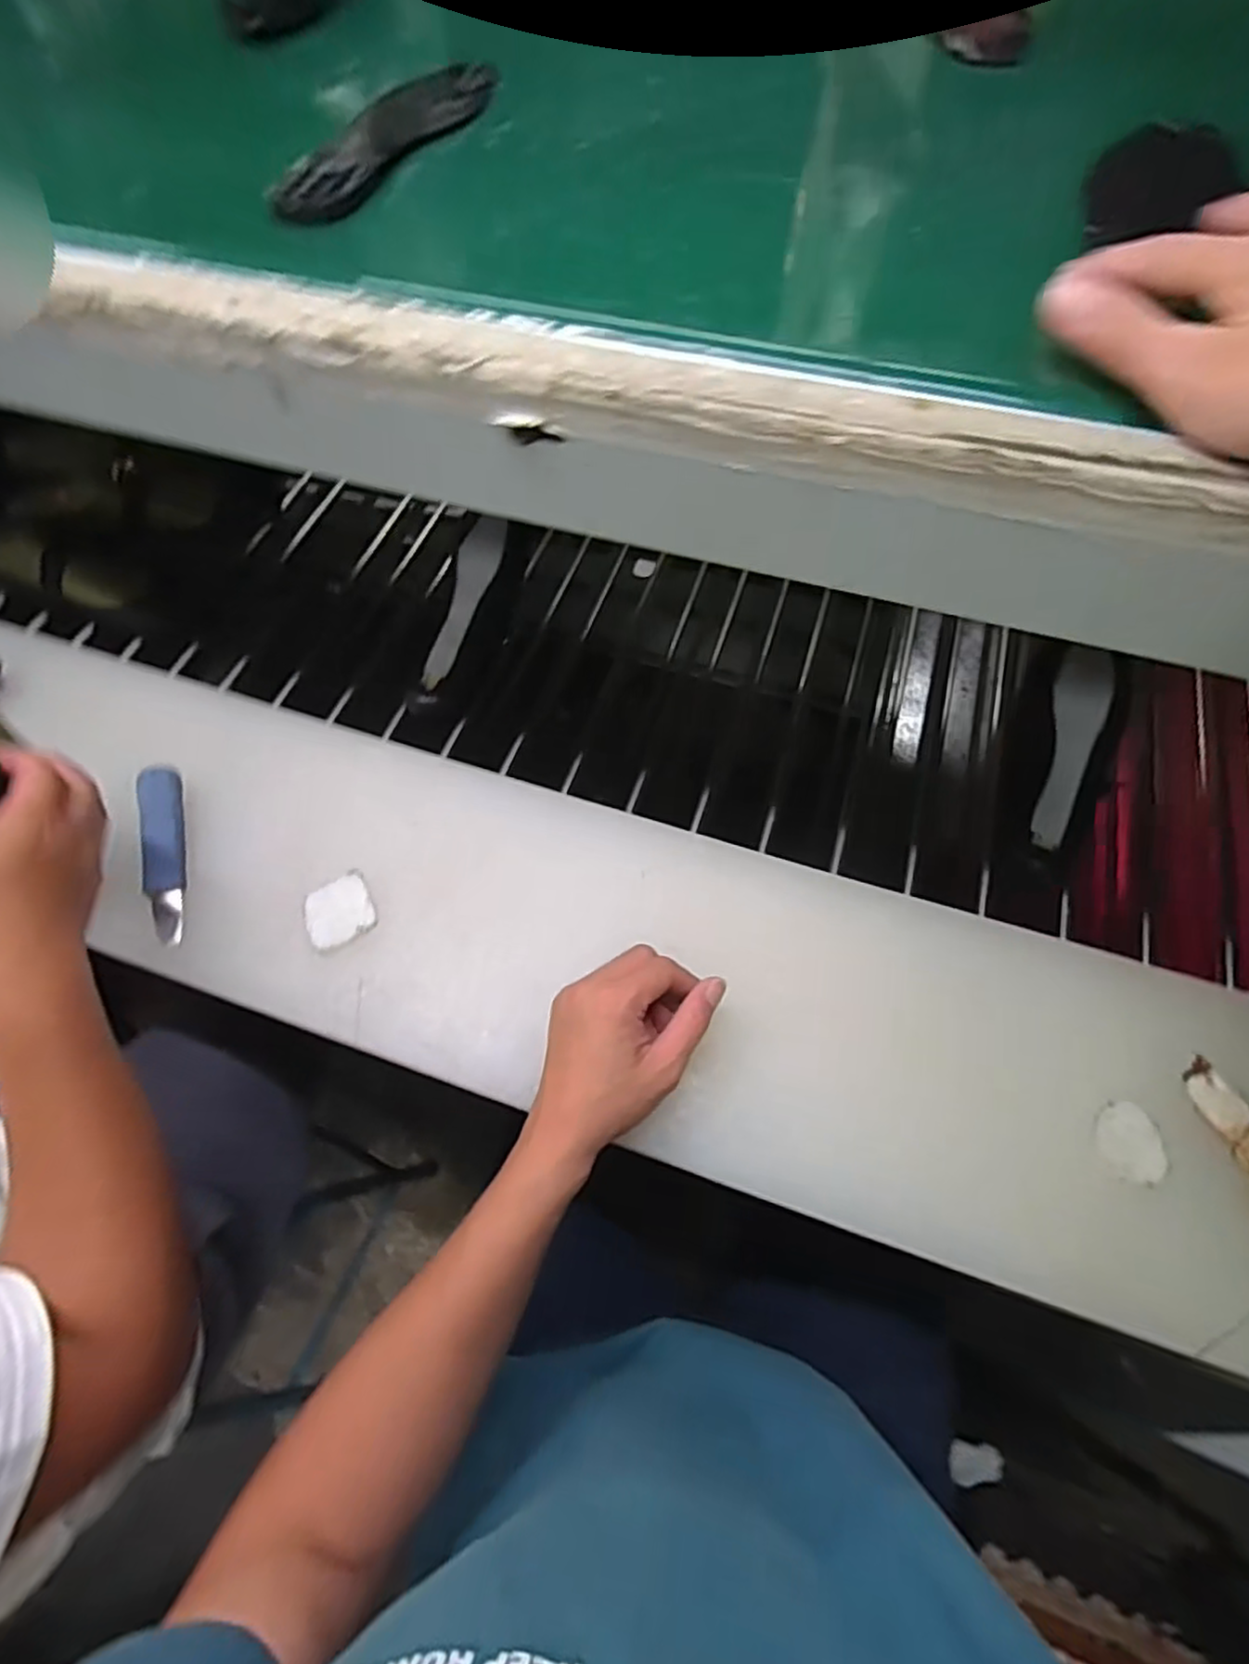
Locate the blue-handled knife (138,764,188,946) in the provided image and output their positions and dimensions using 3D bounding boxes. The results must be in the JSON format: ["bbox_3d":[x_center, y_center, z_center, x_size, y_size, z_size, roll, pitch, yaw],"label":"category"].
[{"bbox_3d":[-0.369,0.012,0.549,0.024,0.021,0.154,-16,64,-6],"label":"blue-handled knife"}]

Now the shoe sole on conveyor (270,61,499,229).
[{"bbox_3d":[-0.153,-0.469,0.458,0.067,0.010,0.246,14,64,9],"label":"shoe sole on conveyor"}]

